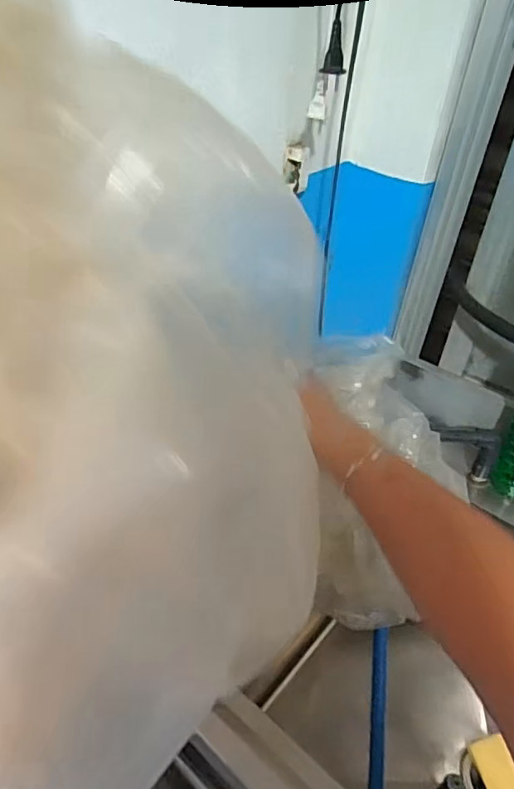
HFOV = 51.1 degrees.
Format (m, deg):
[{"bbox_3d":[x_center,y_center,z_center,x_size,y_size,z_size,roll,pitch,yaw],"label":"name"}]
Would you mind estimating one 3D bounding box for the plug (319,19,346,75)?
[{"bbox_3d":[0.084,-0.363,0.581,0.025,0.065,0.014,11,39,6],"label":"plug"}]

